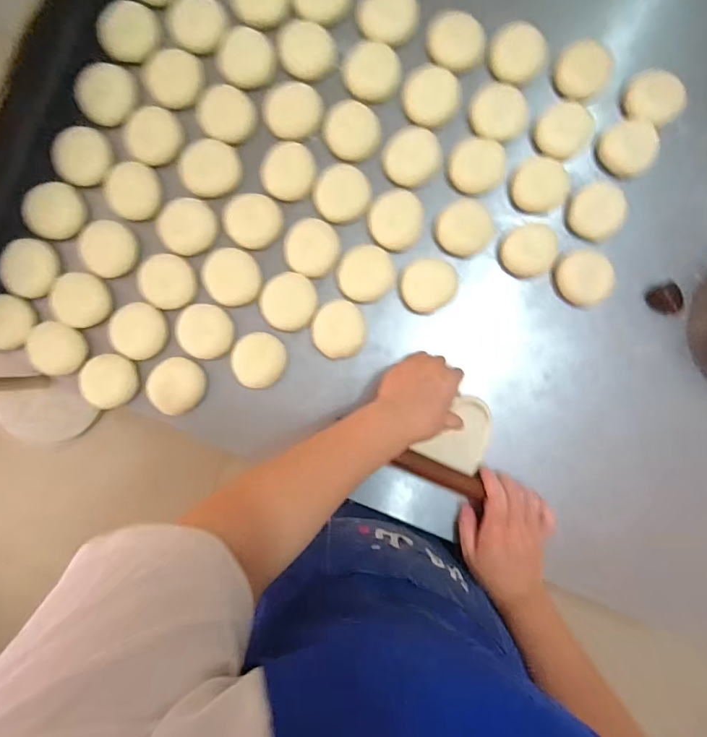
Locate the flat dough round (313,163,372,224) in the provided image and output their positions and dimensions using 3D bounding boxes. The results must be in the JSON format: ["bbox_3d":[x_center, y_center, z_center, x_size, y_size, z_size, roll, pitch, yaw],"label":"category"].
[{"bbox_3d":[-0.015,-0.213,0.543,0.064,0.007,0.069,0,90,0],"label":"flat dough round"}]

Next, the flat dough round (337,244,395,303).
[{"bbox_3d":[0.015,-0.115,0.548,0.066,0.010,0.067,0,90,0],"label":"flat dough round"}]

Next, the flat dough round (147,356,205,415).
[{"bbox_3d":[-0.213,0.020,0.550,0.063,0.025,0.061,0,90,0],"label":"flat dough round"}]

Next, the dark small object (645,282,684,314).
[{"bbox_3d":[0.383,-0.084,0.555,0.040,0.015,0.037,0,90,0],"label":"dark small object"}]

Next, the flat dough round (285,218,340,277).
[{"bbox_3d":[-0.050,-0.147,0.547,0.062,0.021,0.066,0,90,0],"label":"flat dough round"}]

